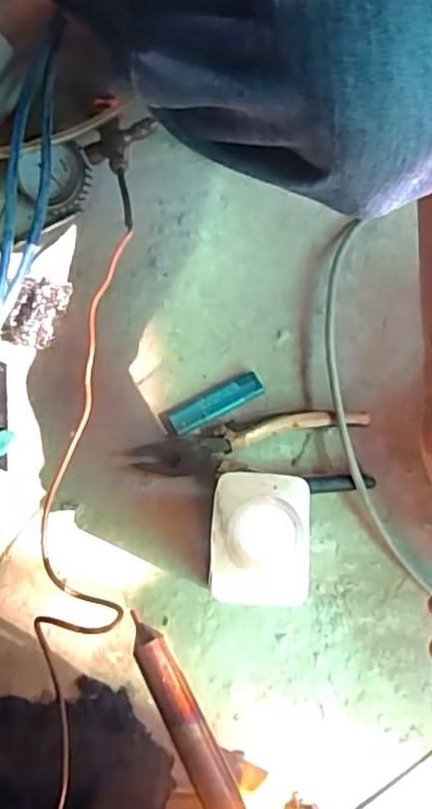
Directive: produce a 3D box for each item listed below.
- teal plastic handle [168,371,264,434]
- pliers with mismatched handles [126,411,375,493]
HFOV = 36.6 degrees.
[{"bbox_3d":[0.000,-0.001,0.555,0.083,0.009,0.020,-27,78,-8],"label":"teal plastic handle"},{"bbox_3d":[0.030,0.036,0.538,0.192,0.016,0.063,3,75,-1],"label":"pliers with mismatched handles"}]

